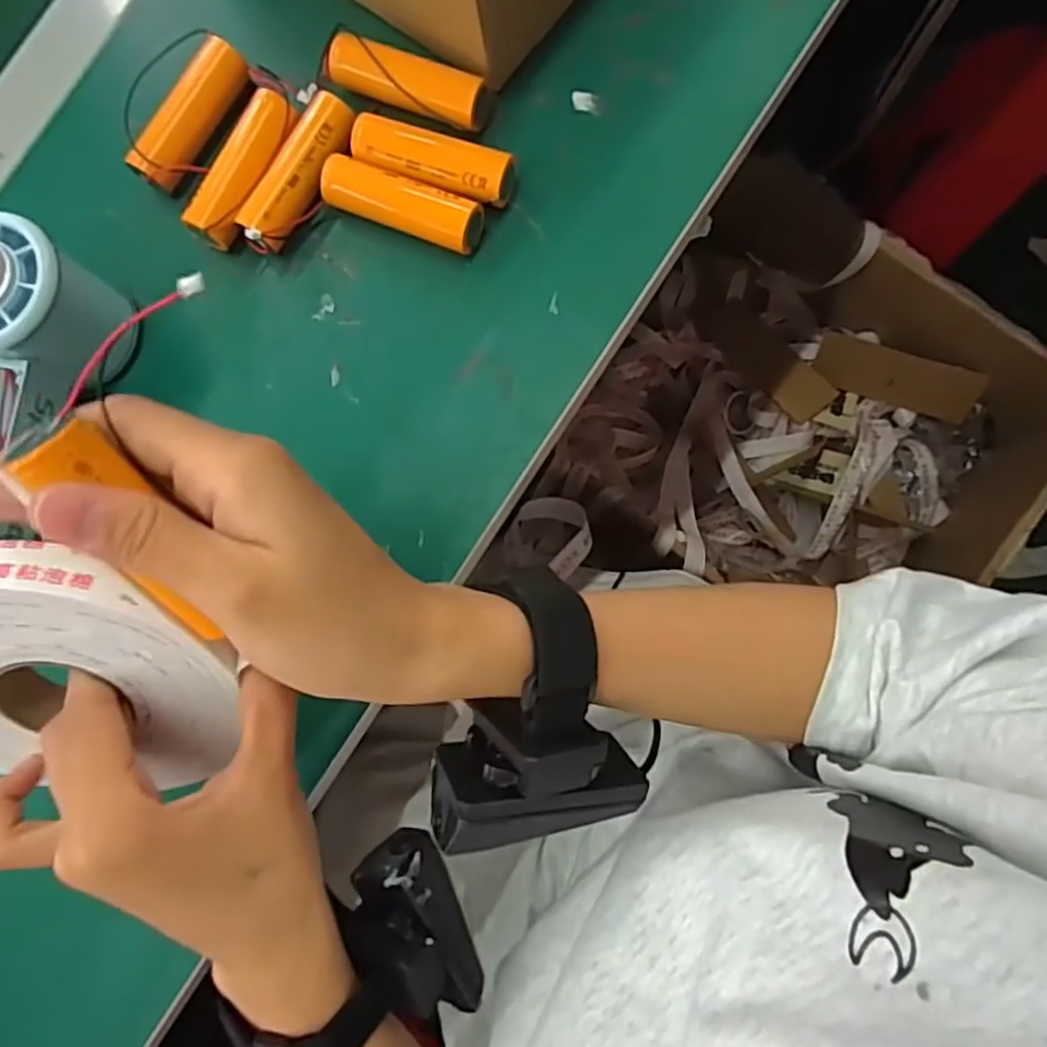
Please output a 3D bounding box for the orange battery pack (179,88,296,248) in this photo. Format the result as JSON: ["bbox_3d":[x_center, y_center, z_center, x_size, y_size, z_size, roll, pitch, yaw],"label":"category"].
[{"bbox_3d":[-0.126,-0.159,0.318,0.025,0.022,0.071,28,86,9],"label":"orange battery pack"}]

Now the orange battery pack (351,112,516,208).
[{"bbox_3d":[-0.040,-0.158,0.309,0.073,0.021,0.023,19,85,8],"label":"orange battery pack"}]

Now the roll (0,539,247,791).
[{"bbox_3d":[-0.147,0.048,0.223,0.105,0.012,0.098,11,128,-13],"label":"roll"}]

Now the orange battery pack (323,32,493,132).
[{"bbox_3d":[-0.053,-0.198,0.313,0.073,0.025,0.023,19,85,8],"label":"orange battery pack"}]

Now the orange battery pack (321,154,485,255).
[{"bbox_3d":[-0.054,-0.141,0.310,0.070,0.019,0.021,19,85,8],"label":"orange battery pack"}]

